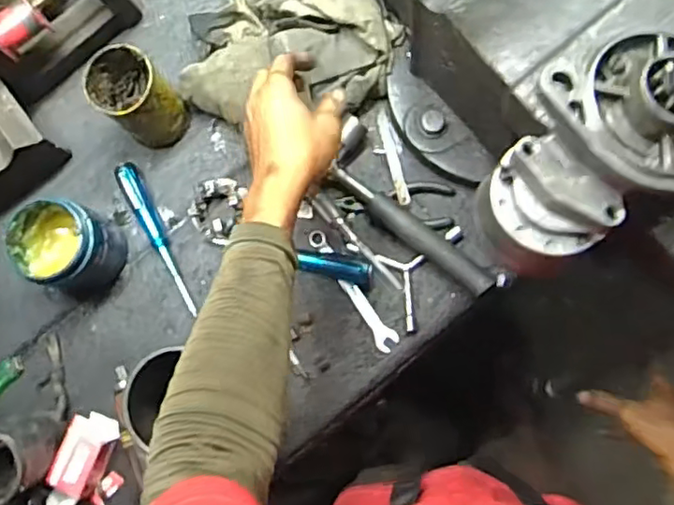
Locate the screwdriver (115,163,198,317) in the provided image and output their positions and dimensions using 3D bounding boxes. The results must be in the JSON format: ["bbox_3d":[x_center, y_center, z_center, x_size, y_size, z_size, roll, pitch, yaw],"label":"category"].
[{"bbox_3d":[-0.206,-0.016,0.711,0.024,0.024,0.188,-27,84,2],"label":"screwdriver"}]

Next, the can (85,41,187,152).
[{"bbox_3d":[-0.219,-0.169,0.689,0.082,0.113,0.075,41,88,10],"label":"can"}]

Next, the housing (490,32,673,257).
[{"bbox_3d":[0.164,-0.069,0.358,0.154,0.051,0.095,-28,80,1],"label":"housing"}]

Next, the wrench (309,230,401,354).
[{"bbox_3d":[0.015,0.041,0.686,0.024,0.008,0.155,-36,80,0],"label":"wrench"}]

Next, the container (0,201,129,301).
[{"bbox_3d":[-0.291,-0.002,0.677,0.088,0.097,0.096,8,83,7],"label":"container"}]

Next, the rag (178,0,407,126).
[{"bbox_3d":[-0.062,-0.234,0.697,0.231,0.061,0.208,-36,80,0],"label":"rag"}]

